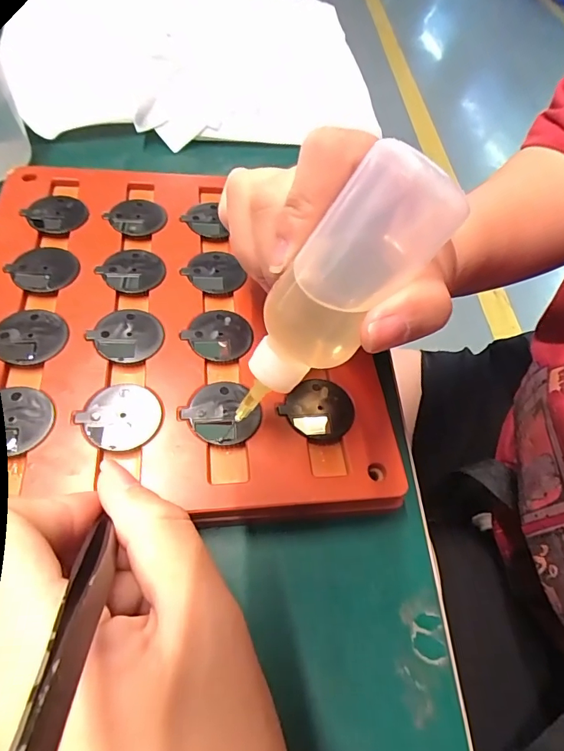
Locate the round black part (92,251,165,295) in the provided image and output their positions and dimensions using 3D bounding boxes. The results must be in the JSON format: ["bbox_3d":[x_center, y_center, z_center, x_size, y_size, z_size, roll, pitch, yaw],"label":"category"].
[{"bbox_3d":[-0.072,-0.051,0.214,0.027,0.004,0.027,4,56,-5],"label":"round black part"}]

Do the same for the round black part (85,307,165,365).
[{"bbox_3d":[-0.067,-0.018,0.194,0.027,0.005,0.028,4,56,-5],"label":"round black part"}]

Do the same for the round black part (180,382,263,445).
[{"bbox_3d":[-0.023,0.014,0.178,0.028,0.006,0.028,4,56,-5],"label":"round black part"}]

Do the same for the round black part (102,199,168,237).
[{"bbox_3d":[-0.076,-0.083,0.233,0.028,0.004,0.026,4,56,-5],"label":"round black part"}]

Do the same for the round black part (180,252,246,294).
[{"bbox_3d":[-0.034,-0.051,0.220,0.027,0.004,0.027,4,56,-5],"label":"round black part"}]

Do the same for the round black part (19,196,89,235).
[{"bbox_3d":[-0.115,-0.083,0.228,0.029,0.008,0.029,4,56,-5],"label":"round black part"}]

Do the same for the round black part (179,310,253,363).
[{"bbox_3d":[-0.028,-0.019,0.199,0.028,0.004,0.029,4,56,-5],"label":"round black part"}]

